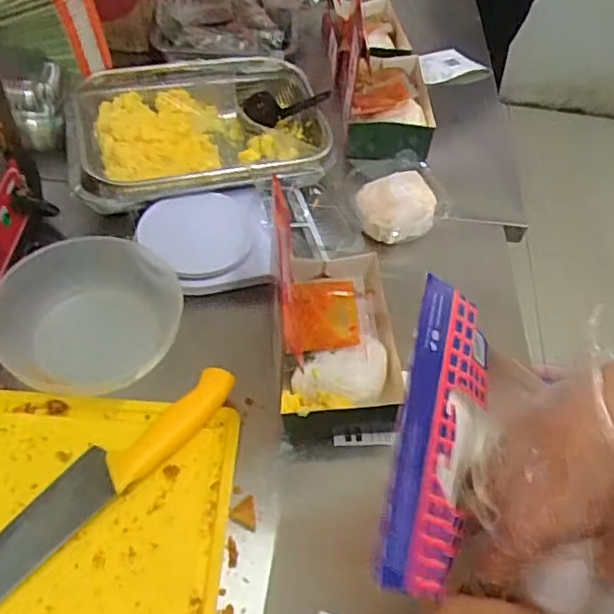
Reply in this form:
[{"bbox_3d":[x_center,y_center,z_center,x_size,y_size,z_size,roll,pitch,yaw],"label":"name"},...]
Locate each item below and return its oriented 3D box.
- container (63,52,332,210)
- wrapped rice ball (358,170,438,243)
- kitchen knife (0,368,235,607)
[{"bbox_3d":[-0.132,-0.213,0.766,0.308,0.064,0.227,-11,53,-14],"label":"container"},{"bbox_3d":[0.103,-0.120,0.717,0.089,0.047,0.075,-7,52,-11],"label":"wrapped rice ball"},{"bbox_3d":[-0.199,0.164,0.482,0.049,0.025,0.353,36,57,22],"label":"kitchen knife"}]

